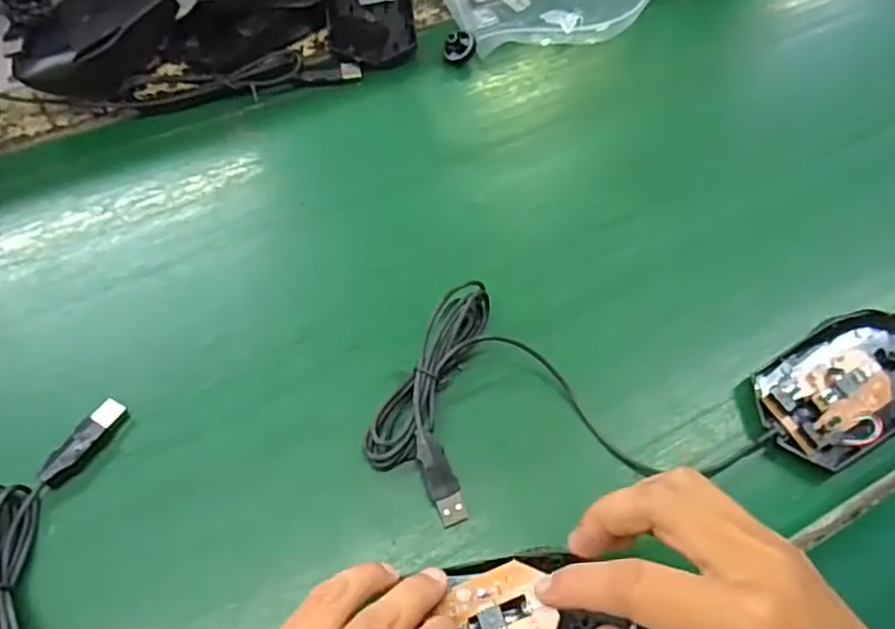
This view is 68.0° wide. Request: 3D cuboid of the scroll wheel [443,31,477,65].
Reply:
[{"bbox_3d":[0.008,-0.184,0.460,0.021,0.019,0.013,8,61,0],"label":"scroll wheel"}]

